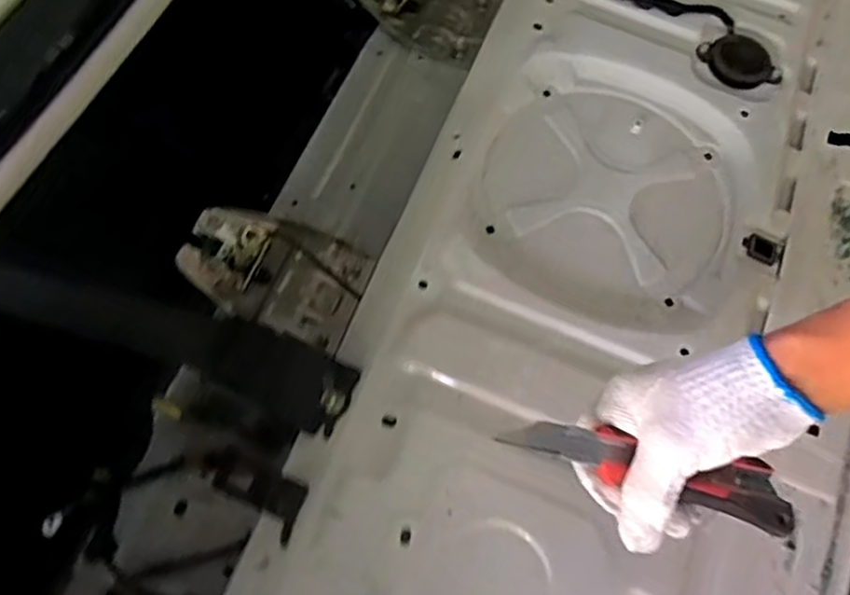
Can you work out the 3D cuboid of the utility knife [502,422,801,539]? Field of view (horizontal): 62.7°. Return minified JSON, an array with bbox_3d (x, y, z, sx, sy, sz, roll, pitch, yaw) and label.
[{"bbox_3d":[0.136,0.097,0.413,0.178,0.014,0.036,19,69,-7],"label":"utility knife"}]

